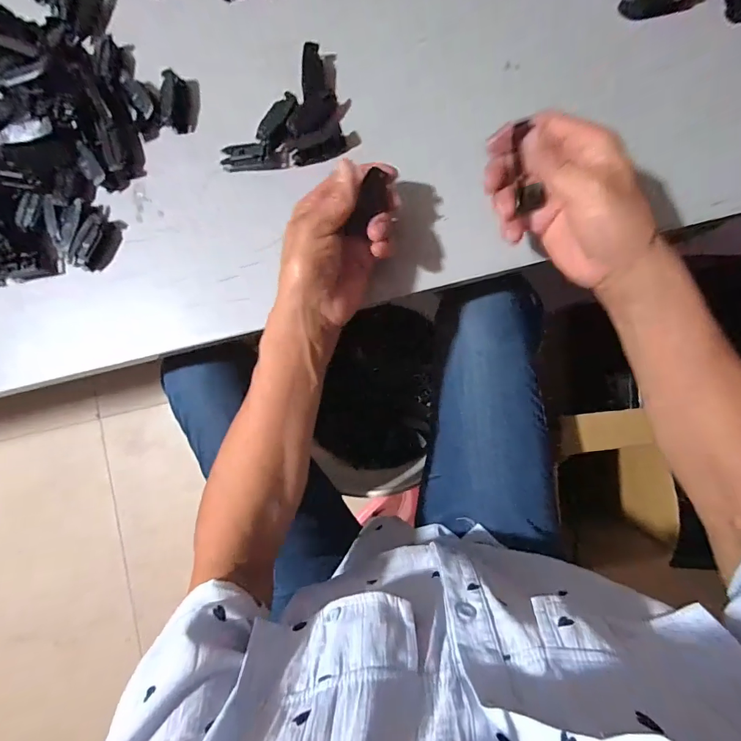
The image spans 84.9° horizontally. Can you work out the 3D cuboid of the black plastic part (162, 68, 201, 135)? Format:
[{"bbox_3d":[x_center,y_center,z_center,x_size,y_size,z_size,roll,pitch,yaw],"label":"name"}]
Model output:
[{"bbox_3d":[-0.166,-0.238,0.358,0.023,0.017,0.050,-3,87,5],"label":"black plastic part"}]

